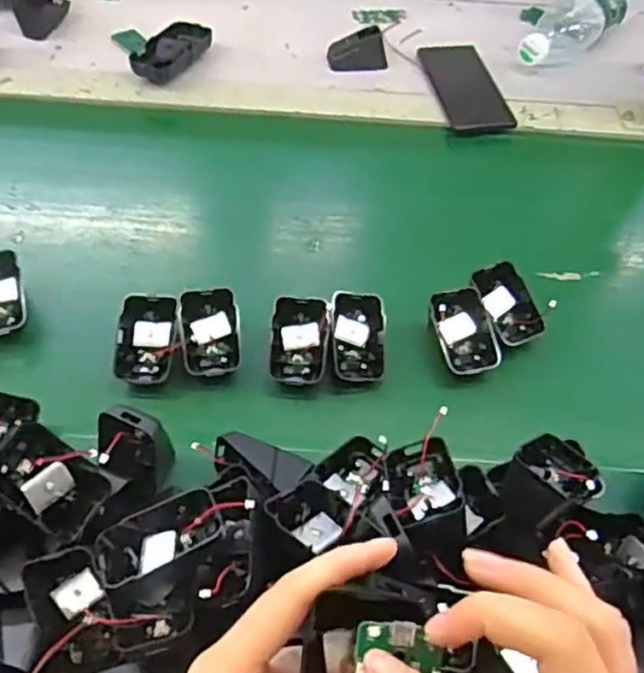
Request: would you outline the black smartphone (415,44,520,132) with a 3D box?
[{"bbox_3d":[0.162,-0.291,0.767,0.073,0.006,0.170,-6,55,-7],"label":"black smartphone"}]

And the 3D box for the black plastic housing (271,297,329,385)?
[{"bbox_3d":[-0.016,0.006,0.520,0.047,0.044,0.061,2,54,-1],"label":"black plastic housing"}]

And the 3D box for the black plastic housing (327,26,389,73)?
[{"bbox_3d":[0.042,-0.336,0.782,0.065,0.035,0.041,-7,55,-7],"label":"black plastic housing"}]

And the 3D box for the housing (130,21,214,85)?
[{"bbox_3d":[-0.171,-0.325,0.767,0.057,0.033,0.117,22,56,12],"label":"housing"}]

